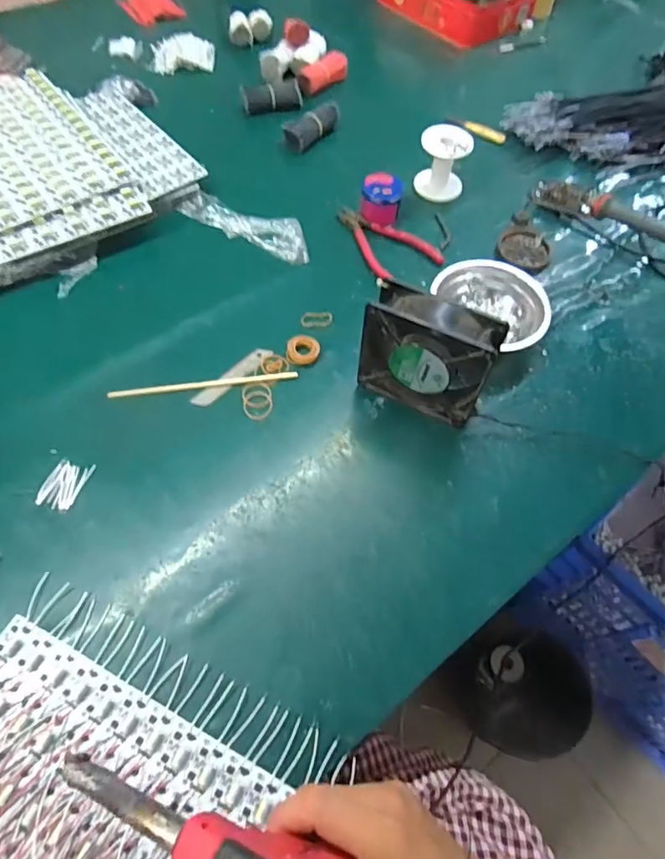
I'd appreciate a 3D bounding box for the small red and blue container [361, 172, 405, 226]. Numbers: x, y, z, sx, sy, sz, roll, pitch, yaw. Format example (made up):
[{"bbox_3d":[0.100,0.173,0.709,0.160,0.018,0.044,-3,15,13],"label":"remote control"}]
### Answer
[{"bbox_3d":[0.063,-0.294,0.652,0.051,0.043,0.053,18,62,8],"label":"small red and blue container"}]

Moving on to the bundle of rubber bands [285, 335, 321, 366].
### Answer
[{"bbox_3d":[-0.032,-0.087,0.553,0.036,0.010,0.035,10,63,-2],"label":"bundle of rubber bands"}]

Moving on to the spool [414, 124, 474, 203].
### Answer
[{"bbox_3d":[0.148,-0.357,0.680,0.067,0.070,0.055,13,61,5],"label":"spool"}]

